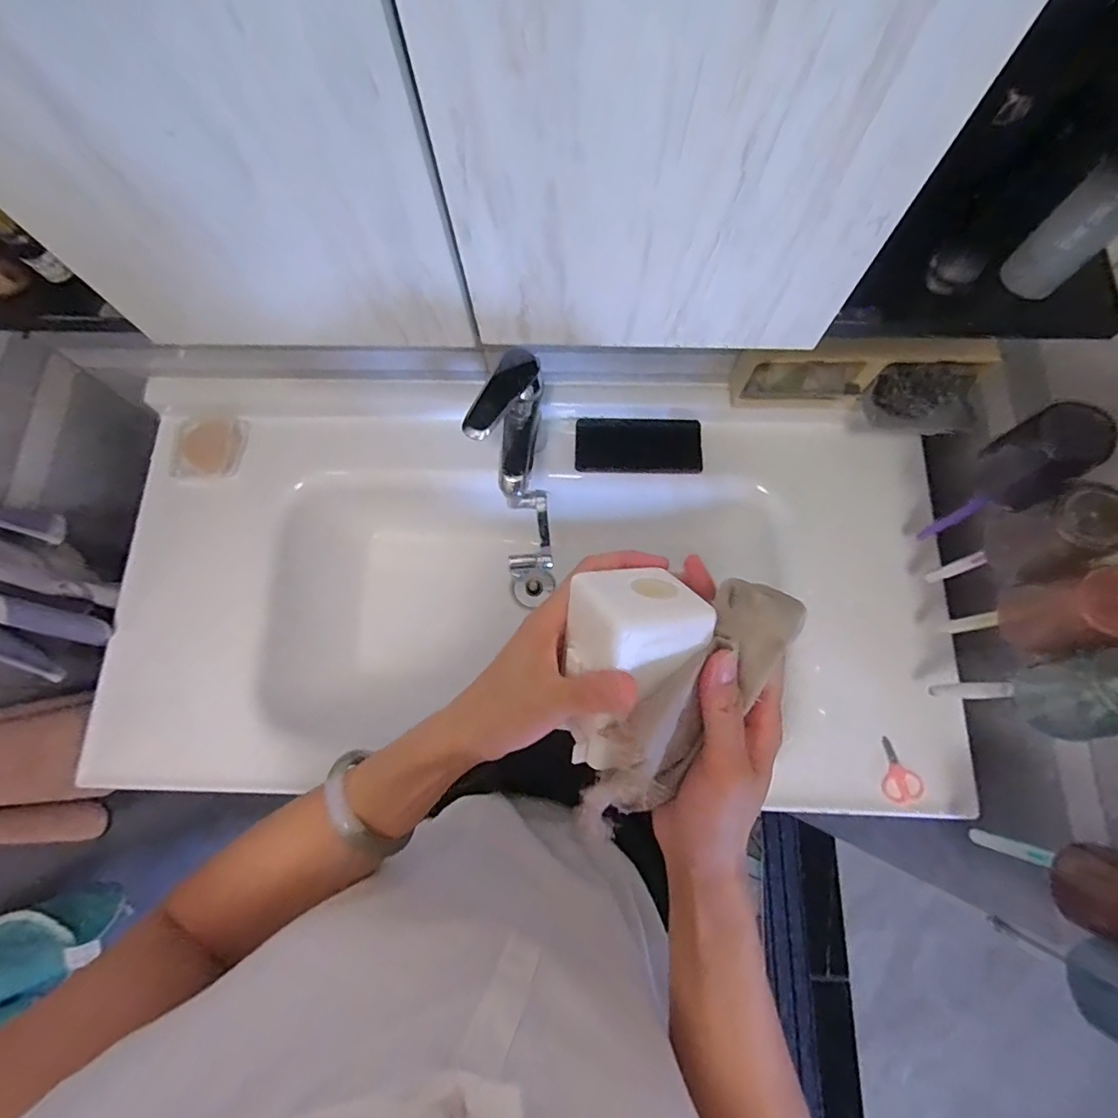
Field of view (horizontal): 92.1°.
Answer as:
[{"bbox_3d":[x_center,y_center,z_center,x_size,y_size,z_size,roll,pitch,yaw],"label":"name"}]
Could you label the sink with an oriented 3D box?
[{"bbox_3d":[-0.039,0.032,0.693,0.989,0.144,0.498,2,75,2],"label":"sink"}]

